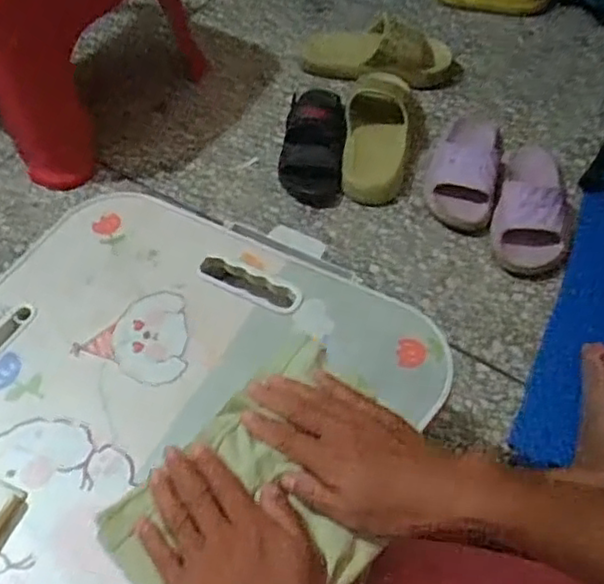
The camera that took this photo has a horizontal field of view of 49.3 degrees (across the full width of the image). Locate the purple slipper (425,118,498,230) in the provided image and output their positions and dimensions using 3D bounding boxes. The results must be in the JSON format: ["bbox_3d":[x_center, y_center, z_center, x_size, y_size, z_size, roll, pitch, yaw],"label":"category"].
[{"bbox_3d":[0.223,-0.176,0.899,0.090,0.053,0.185,13,56,10],"label":"purple slipper"}]

